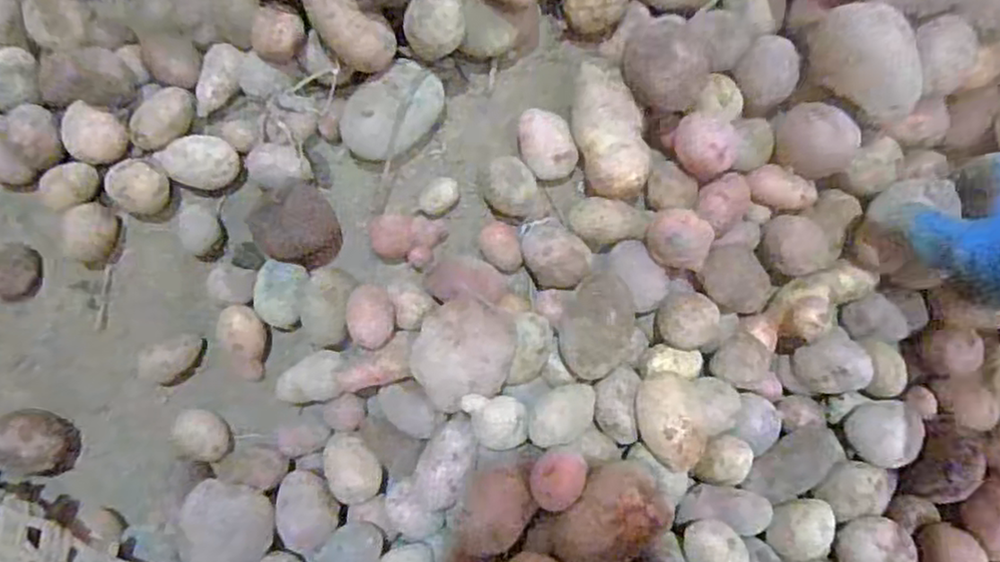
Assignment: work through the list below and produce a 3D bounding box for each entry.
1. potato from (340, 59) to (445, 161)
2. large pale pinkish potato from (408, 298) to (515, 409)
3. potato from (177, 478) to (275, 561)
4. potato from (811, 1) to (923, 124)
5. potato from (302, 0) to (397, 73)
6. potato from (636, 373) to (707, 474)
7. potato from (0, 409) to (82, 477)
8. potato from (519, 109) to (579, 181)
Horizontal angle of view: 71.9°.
[{"bbox_3d":[-0.073,-0.115,0.475,0.043,0.045,0.072,42,88,8],"label":"potato"},{"bbox_3d":[-0.024,0.048,0.442,0.061,0.038,0.069,20,86,6],"label":"large pale pinkish potato"},{"bbox_3d":[-0.170,0.150,0.426,0.048,0.034,0.053,10,85,6],"label":"potato"},{"bbox_3d":[0.225,-0.132,0.420,0.044,0.039,0.079,-33,82,0],"label":"potato"},{"bbox_3d":[-0.094,-0.162,0.433,0.037,0.044,0.051,-41,82,-1],"label":"potato"},{"bbox_3d":[0.108,0.087,0.432,0.040,0.039,0.056,-5,83,4],"label":"potato"},{"bbox_3d":[-0.316,0.110,0.468,0.039,0.050,0.047,-6,83,4],"label":"potato"},{"bbox_3d":[0.032,-0.093,0.473,0.034,0.030,0.043,-29,82,1],"label":"potato"}]

